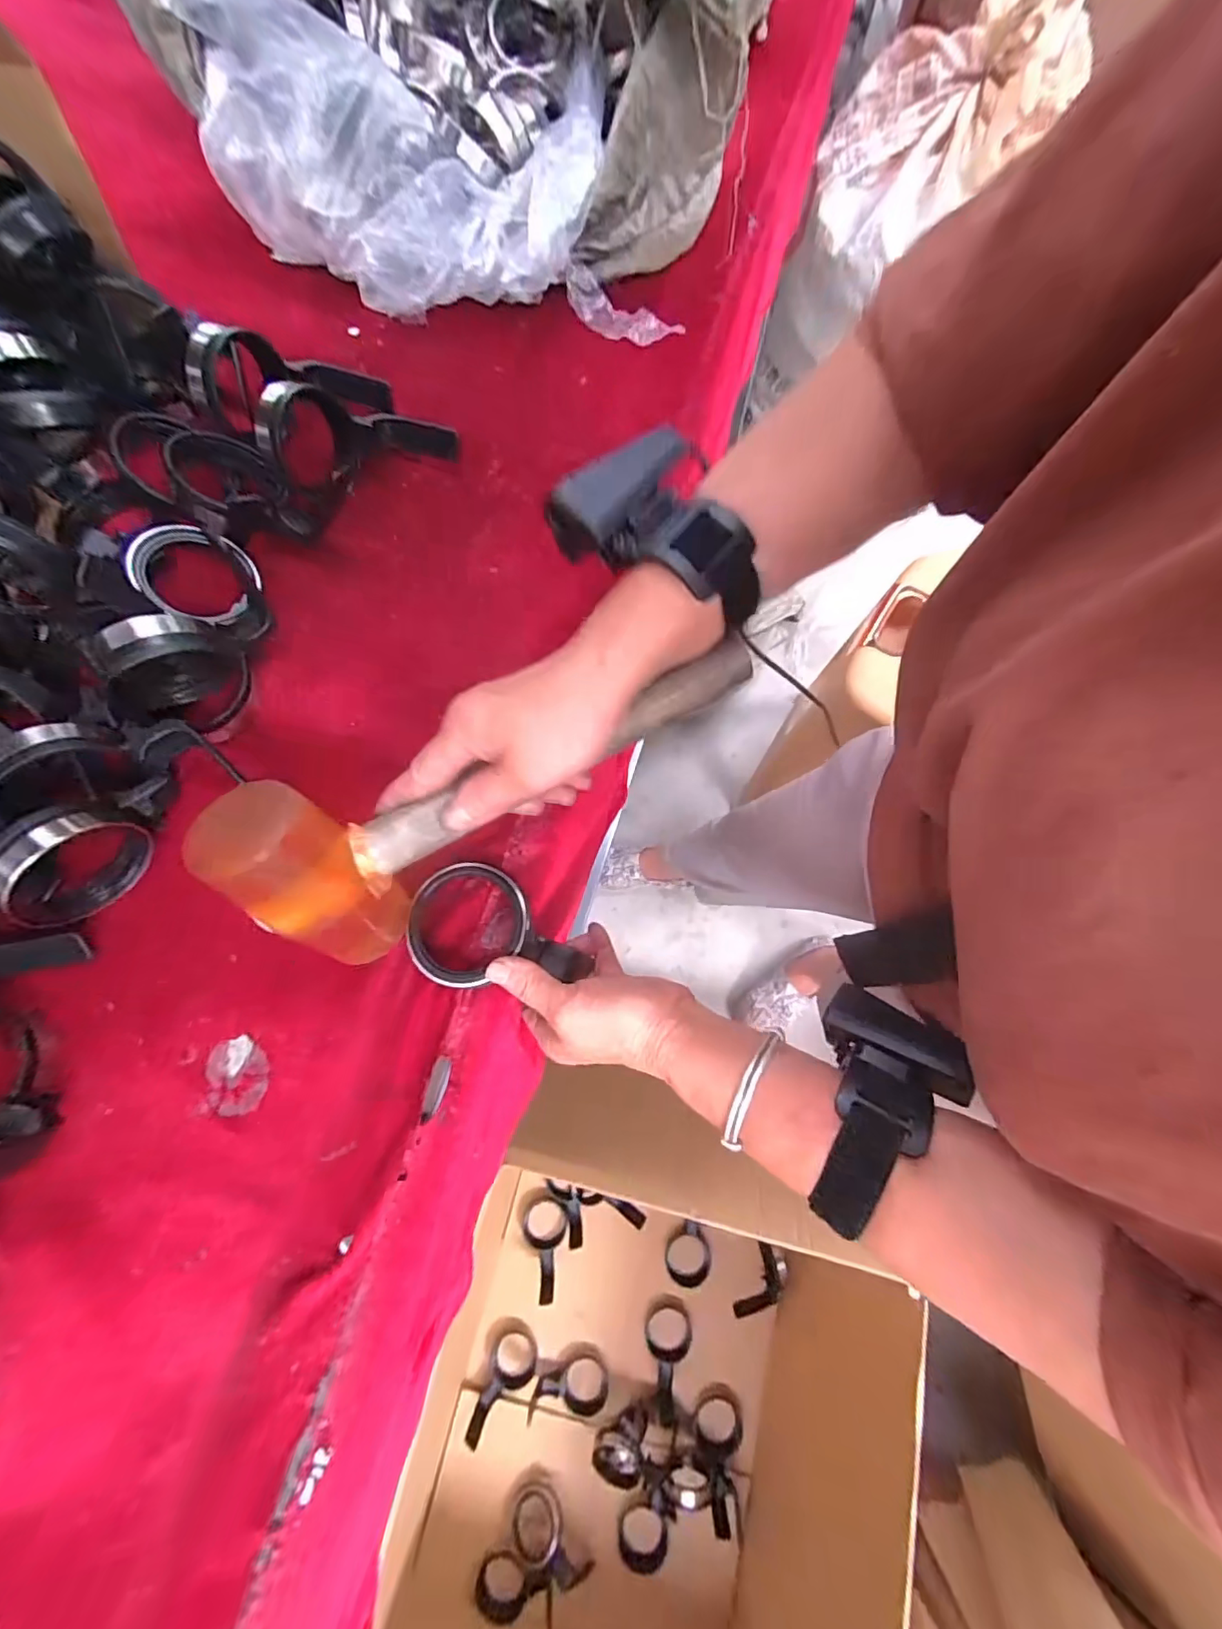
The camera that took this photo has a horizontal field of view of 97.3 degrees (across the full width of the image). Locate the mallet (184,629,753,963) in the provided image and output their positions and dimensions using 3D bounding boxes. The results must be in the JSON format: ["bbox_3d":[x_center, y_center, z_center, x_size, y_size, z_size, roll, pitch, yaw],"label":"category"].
[{"bbox_3d":[-0.048,-0.017,0.270,0.271,0.072,0.076,-26,75,-7],"label":"mallet"}]

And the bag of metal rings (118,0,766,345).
[{"bbox_3d":[-0.139,-0.661,0.437,0.470,0.216,0.409,5,73,0],"label":"bag of metal rings"}]

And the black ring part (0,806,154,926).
[{"bbox_3d":[-0.303,0.030,0.305,0.025,0.064,0.067,35,75,9],"label":"black ring part"}]

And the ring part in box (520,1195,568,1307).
[{"bbox_3d":[-0.101,0.683,0.846,0.070,0.025,0.130,-8,58,-3],"label":"ring part in box"}]

